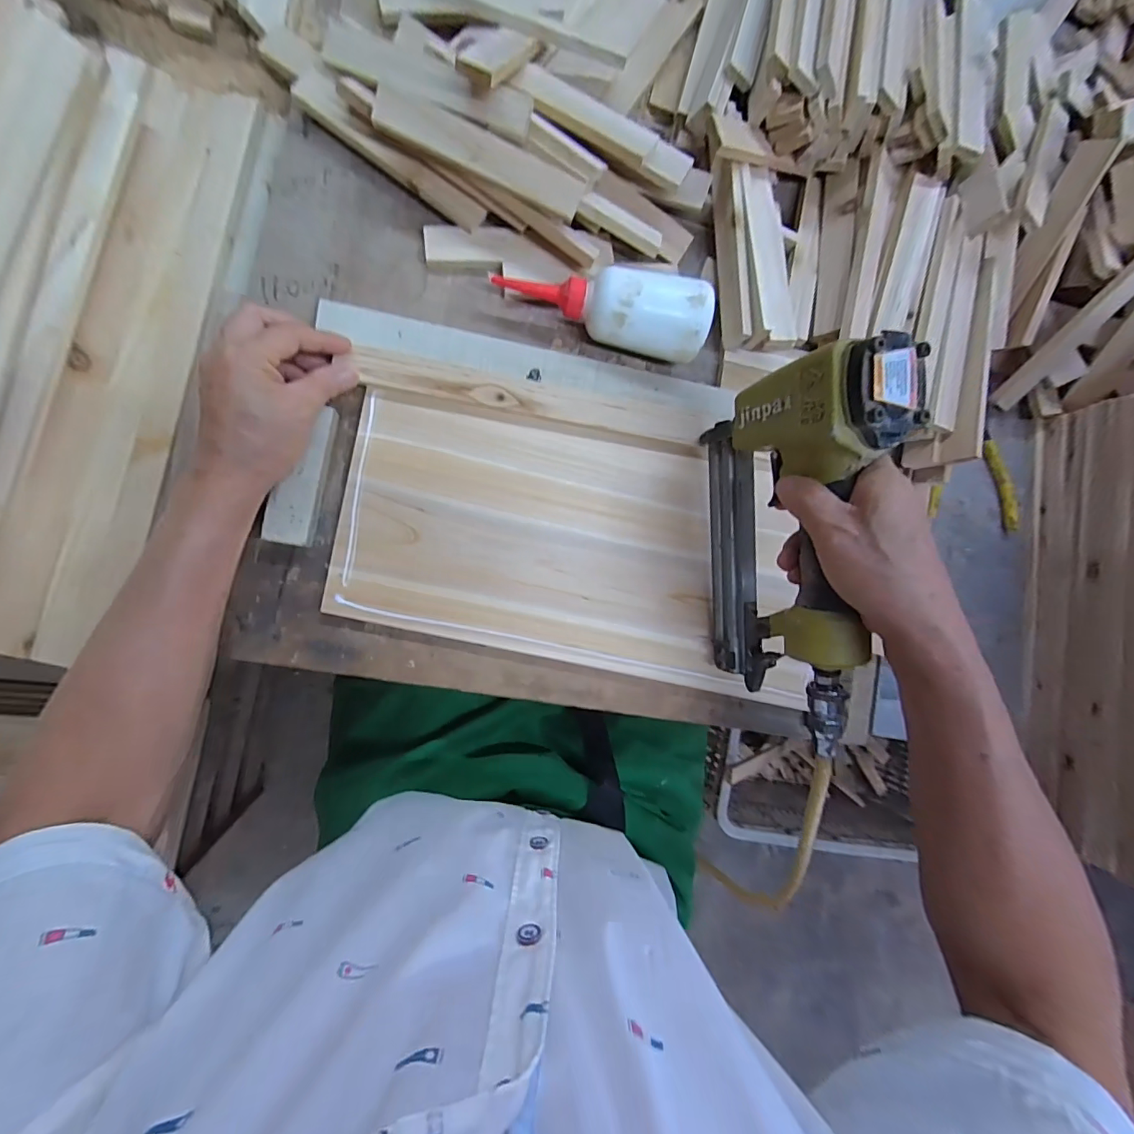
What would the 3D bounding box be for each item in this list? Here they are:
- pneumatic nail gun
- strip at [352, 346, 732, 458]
[{"bbox_3d":[0.160,-0.020,0.336,0.058,0.160,0.210,-6,91,-10],"label":"pneumatic nail gun"},{"bbox_3d":[-0.015,-0.133,0.395,0.282,0.010,0.032,8,89,-12],"label":"strip"}]

